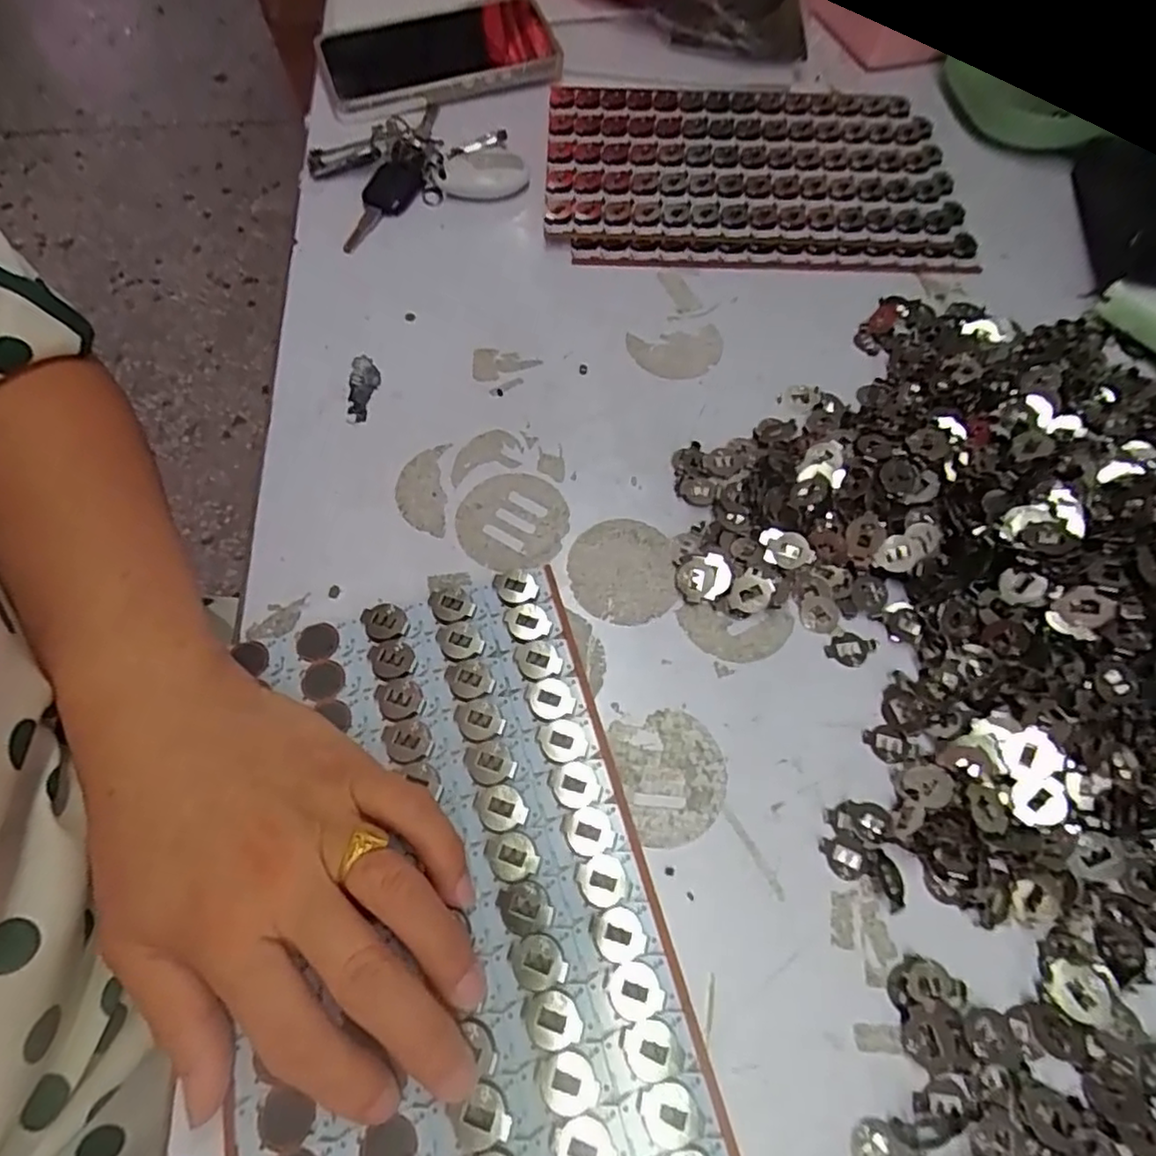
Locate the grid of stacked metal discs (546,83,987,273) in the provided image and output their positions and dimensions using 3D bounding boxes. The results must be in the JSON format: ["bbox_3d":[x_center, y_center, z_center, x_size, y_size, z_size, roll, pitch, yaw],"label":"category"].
[{"bbox_3d":[0.109,-0.266,0.424,0.259,0.025,0.169,4,64,1],"label":"grid of stacked metal discs"}]

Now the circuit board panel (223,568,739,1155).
[{"bbox_3d":[-0.050,0.122,0.242,0.154,0.006,0.246,-14,65,-8],"label":"circuit board panel"}]

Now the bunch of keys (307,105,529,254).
[{"bbox_3d":[-0.106,-0.273,0.432,0.126,0.019,0.104,-18,65,-9],"label":"bunch of keys"}]

